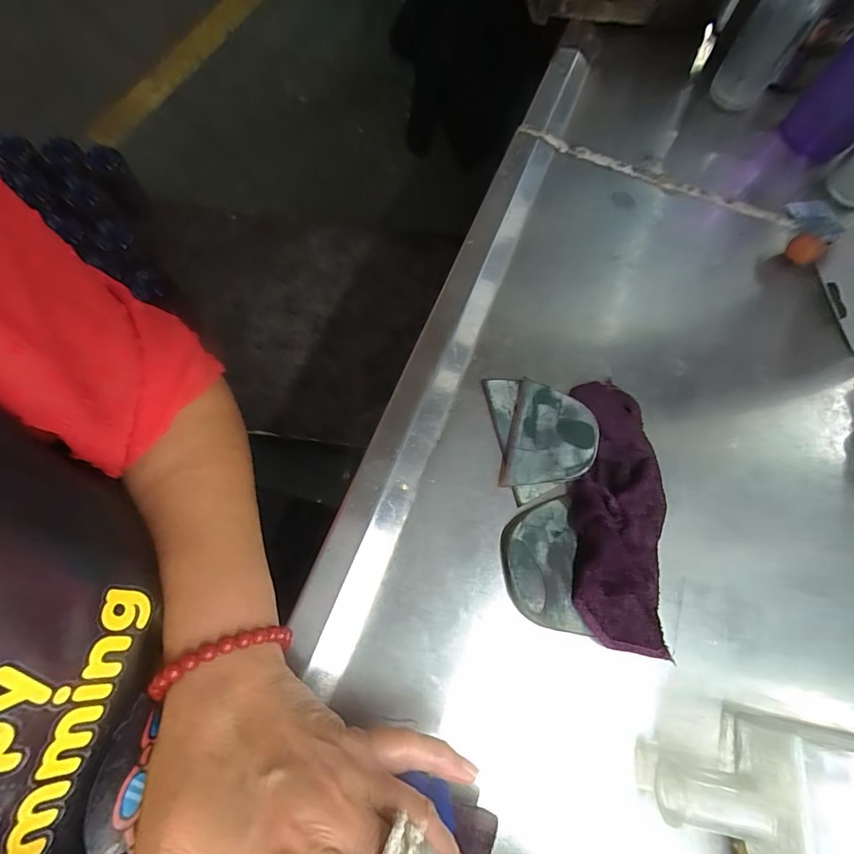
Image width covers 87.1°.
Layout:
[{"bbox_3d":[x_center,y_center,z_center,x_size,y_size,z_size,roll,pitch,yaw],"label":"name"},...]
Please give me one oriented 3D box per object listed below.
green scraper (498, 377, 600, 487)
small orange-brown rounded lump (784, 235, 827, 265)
[{"bbox_3d":[0.091,0.007,0.325,0.059,0.010,0.079,15,69,5],"label":"green scraper"},{"bbox_3d":[0.359,-0.168,0.431,0.028,0.023,0.023,30,71,11],"label":"small orange-brown rounded lump"}]

